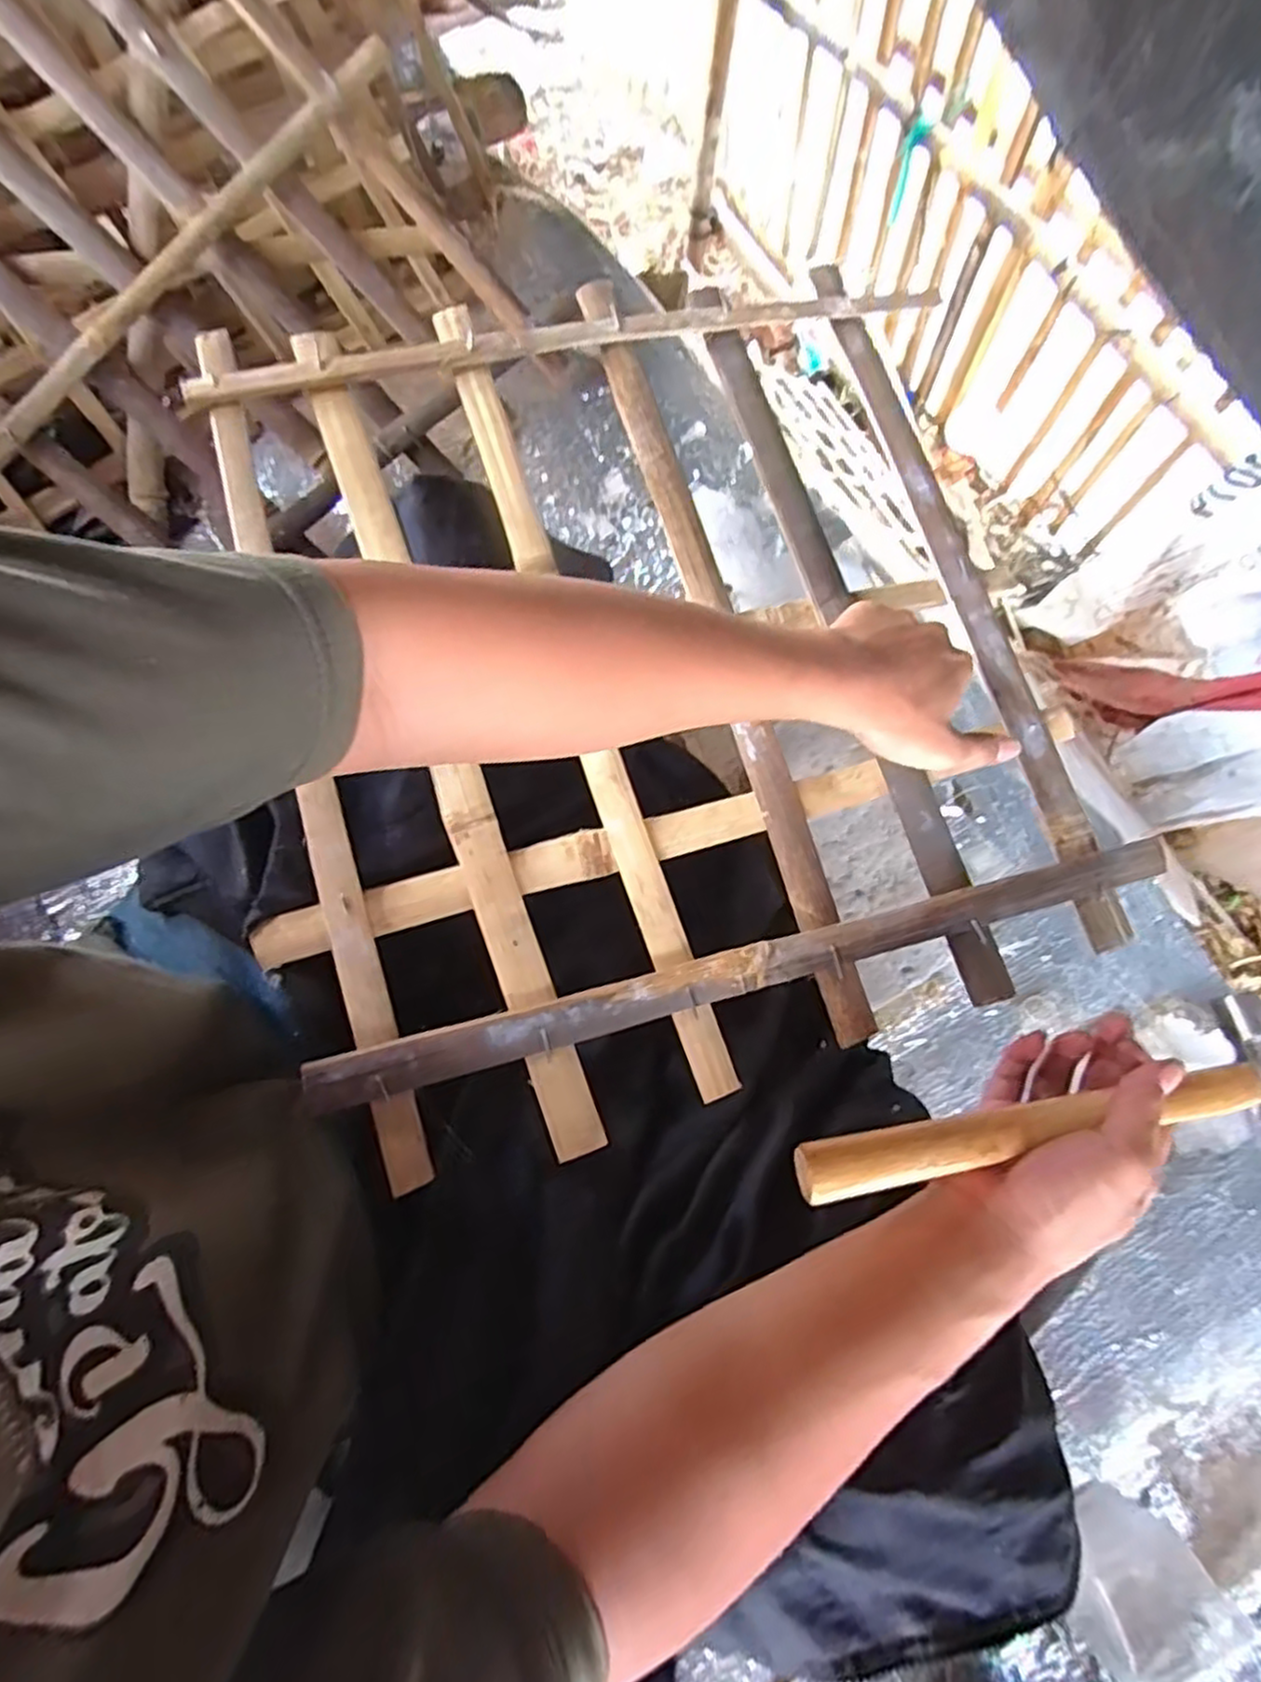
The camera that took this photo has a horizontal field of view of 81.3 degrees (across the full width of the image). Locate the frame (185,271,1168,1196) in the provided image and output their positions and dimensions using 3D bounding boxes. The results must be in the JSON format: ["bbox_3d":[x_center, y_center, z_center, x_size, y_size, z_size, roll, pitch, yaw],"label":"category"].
[{"bbox_3d":[0.023,-0.109,0.464,0.491,0.041,0.517,-11,79,-9],"label":"frame"}]

